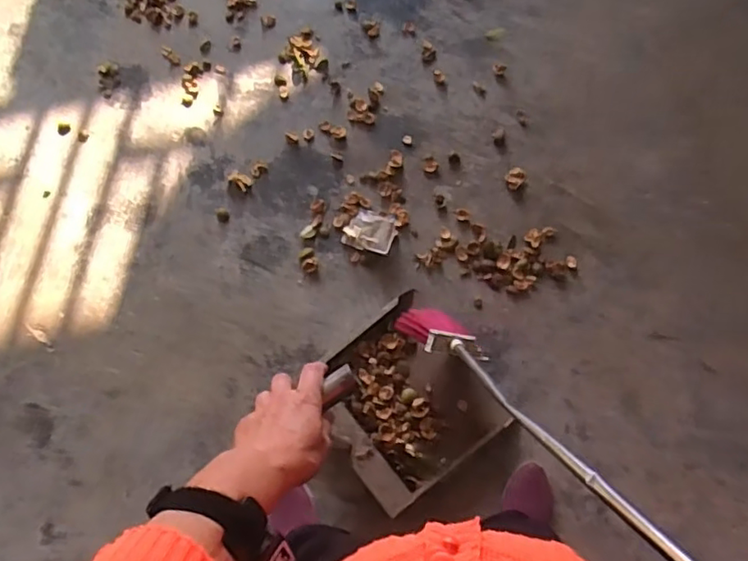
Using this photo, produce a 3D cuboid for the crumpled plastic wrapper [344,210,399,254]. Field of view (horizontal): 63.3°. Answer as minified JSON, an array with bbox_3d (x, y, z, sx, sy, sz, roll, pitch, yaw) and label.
[{"bbox_3d":[-0.007,-0.108,1.299,0.108,0.034,0.085,18,79,7],"label":"crumpled plastic wrapper"}]

